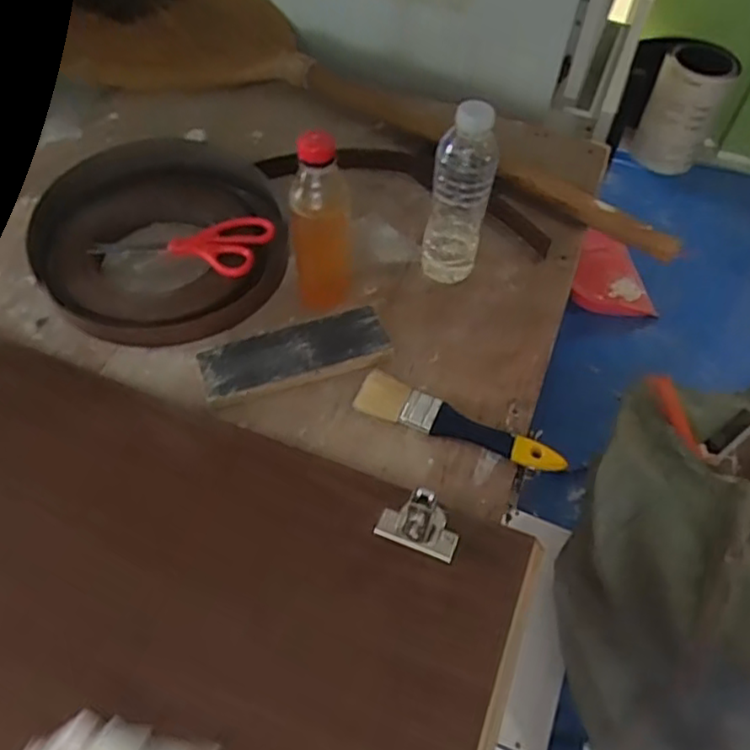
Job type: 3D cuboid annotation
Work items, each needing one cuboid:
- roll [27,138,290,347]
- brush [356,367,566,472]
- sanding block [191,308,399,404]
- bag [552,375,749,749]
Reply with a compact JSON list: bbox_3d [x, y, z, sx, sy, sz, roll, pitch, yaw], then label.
[{"bbox_3d":[-0.214,-0.145,0.688,0.236,0.059,0.241,1,55,-2],"label":"roll"},{"bbox_3d":[0.075,0.043,0.591,0.185,0.017,0.036,18,56,10],"label":"brush"},{"bbox_3d":[-0.072,-0.022,0.617,0.172,0.015,0.065,-16,57,-13],"label":"sanding block"},{"bbox_3d":[0.400,0.270,0.884,0.316,0.395,0.386,26,58,15],"label":"bag"}]

